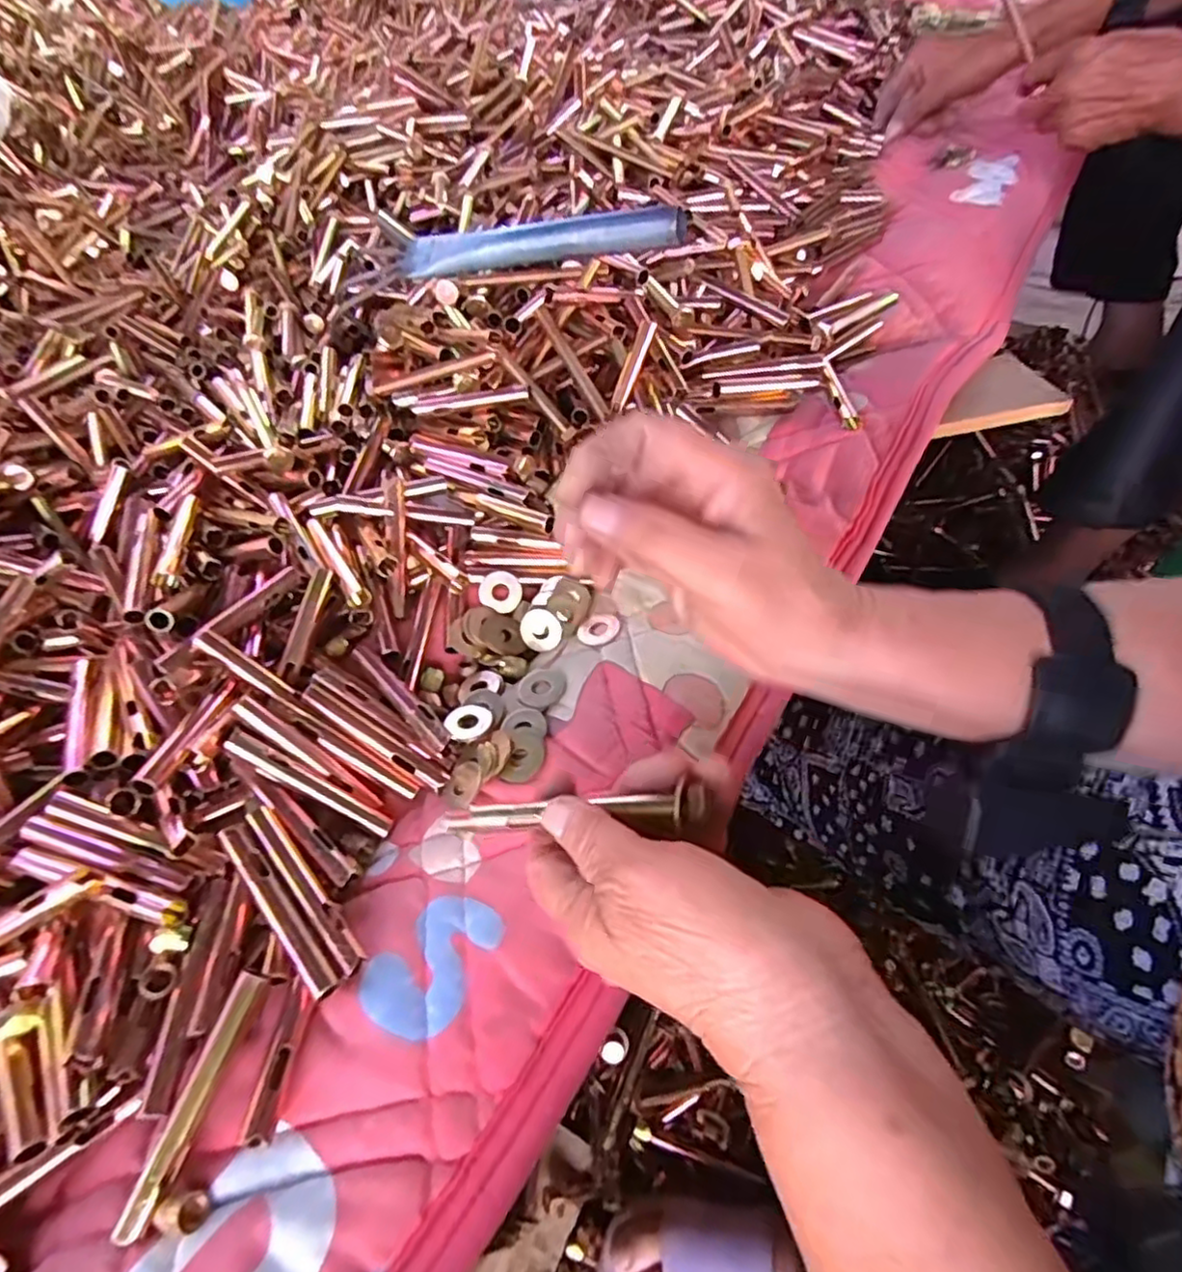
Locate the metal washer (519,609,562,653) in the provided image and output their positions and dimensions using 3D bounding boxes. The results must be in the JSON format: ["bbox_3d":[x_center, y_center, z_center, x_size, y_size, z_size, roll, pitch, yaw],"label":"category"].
[{"bbox_3d":[-0.029,-0.003,0.382,0.023,0.004,0.024,2,100,11],"label":"metal washer"}]

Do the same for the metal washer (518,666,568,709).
[{"bbox_3d":[-0.026,0.027,0.354,0.027,0.004,0.026,-1,42,1],"label":"metal washer"}]

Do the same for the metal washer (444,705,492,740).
[{"bbox_3d":[-0.063,0.043,0.342,0.023,0.004,0.021,3,46,-4],"label":"metal washer"}]

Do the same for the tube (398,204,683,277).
[{"bbox_3d":[-0.039,-0.270,0.462,0.213,0.022,0.018,8,55,24],"label":"tube"}]

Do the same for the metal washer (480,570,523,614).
[{"bbox_3d":[-0.053,-0.026,0.397,0.024,0.004,0.023,-1,96,-7],"label":"metal washer"}]

